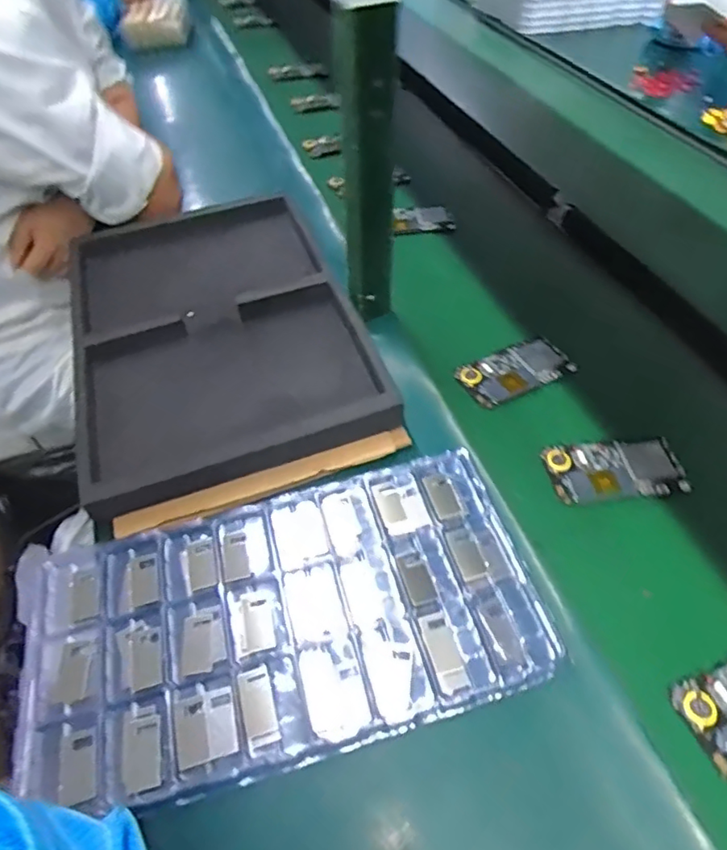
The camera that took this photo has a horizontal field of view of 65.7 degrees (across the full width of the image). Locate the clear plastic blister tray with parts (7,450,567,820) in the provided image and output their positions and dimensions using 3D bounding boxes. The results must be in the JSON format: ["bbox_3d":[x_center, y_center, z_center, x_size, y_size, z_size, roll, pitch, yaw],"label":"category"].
[{"bbox_3d":[-0.065,0.152,0.443,0.391,0.023,0.202,-14,52,-10],"label":"clear plastic blister tray with parts"}]

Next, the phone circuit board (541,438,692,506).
[{"bbox_3d":[0.237,0.041,0.530,0.123,0.007,0.063,-3,47,-3],"label":"phone circuit board"}]

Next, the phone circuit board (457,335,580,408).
[{"bbox_3d":[0.166,-0.059,0.617,0.121,0.006,0.061,-21,51,-18],"label":"phone circuit board"}]

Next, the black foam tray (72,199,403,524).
[{"bbox_3d":[-0.173,-0.120,0.643,0.291,0.058,0.434,-15,49,-13],"label":"black foam tray"}]

